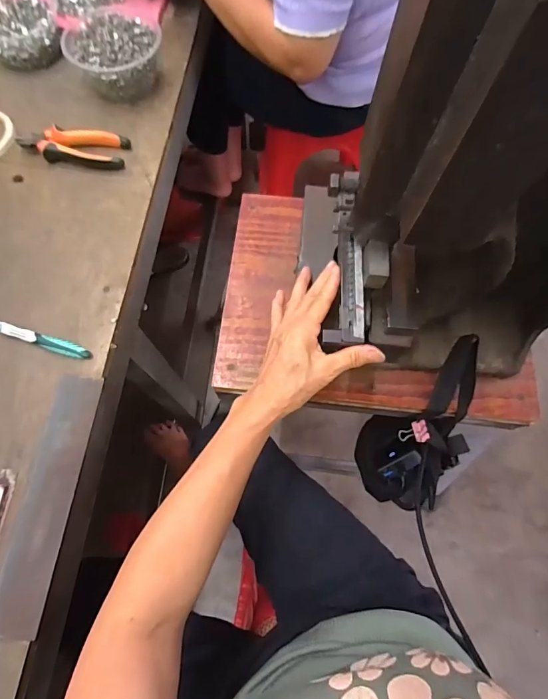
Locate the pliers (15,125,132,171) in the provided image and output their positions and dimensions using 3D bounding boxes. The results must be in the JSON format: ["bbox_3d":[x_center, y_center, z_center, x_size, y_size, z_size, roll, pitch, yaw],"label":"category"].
[{"bbox_3d":[-0.285,-0.286,0.537,0.151,0.023,0.052,3,70,1],"label":"pliers"}]

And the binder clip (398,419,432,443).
[{"bbox_3d":[0.183,0.109,0.497,0.037,0.016,0.027,-14,71,-6],"label":"binder clip"}]

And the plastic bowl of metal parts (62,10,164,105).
[{"bbox_3d":[-0.232,-0.434,0.564,0.123,0.069,0.099,24,72,8],"label":"plastic bowl of metal parts"}]

